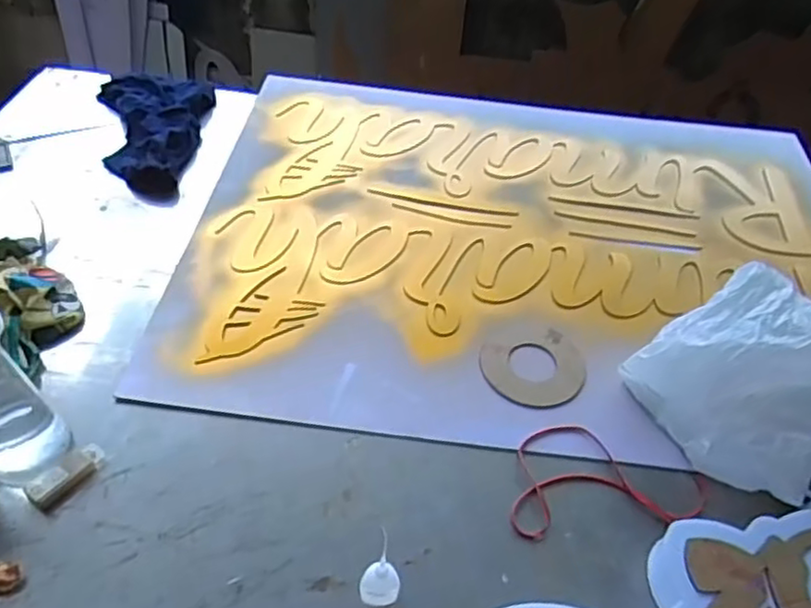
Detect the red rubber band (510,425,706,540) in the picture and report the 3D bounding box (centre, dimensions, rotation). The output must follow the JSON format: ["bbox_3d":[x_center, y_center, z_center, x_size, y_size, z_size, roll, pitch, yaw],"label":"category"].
[{"bbox_3d":[0.264,0.228,0.915,0.250,0.030,0.153,1,46,-6],"label":"red rubber band"}]

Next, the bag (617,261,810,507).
[{"bbox_3d":[0.512,0.103,0.958,0.299,0.157,0.297,-28,55,-26],"label":"bag"}]

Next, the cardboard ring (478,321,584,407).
[{"bbox_3d":[0.194,0.088,1.040,0.148,0.011,0.159,-1,48,1],"label":"cardboard ring"}]

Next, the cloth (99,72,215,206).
[{"bbox_3d":[-0.491,-0.361,1.373,0.219,0.062,0.395,-13,50,-15],"label":"cloth"}]

